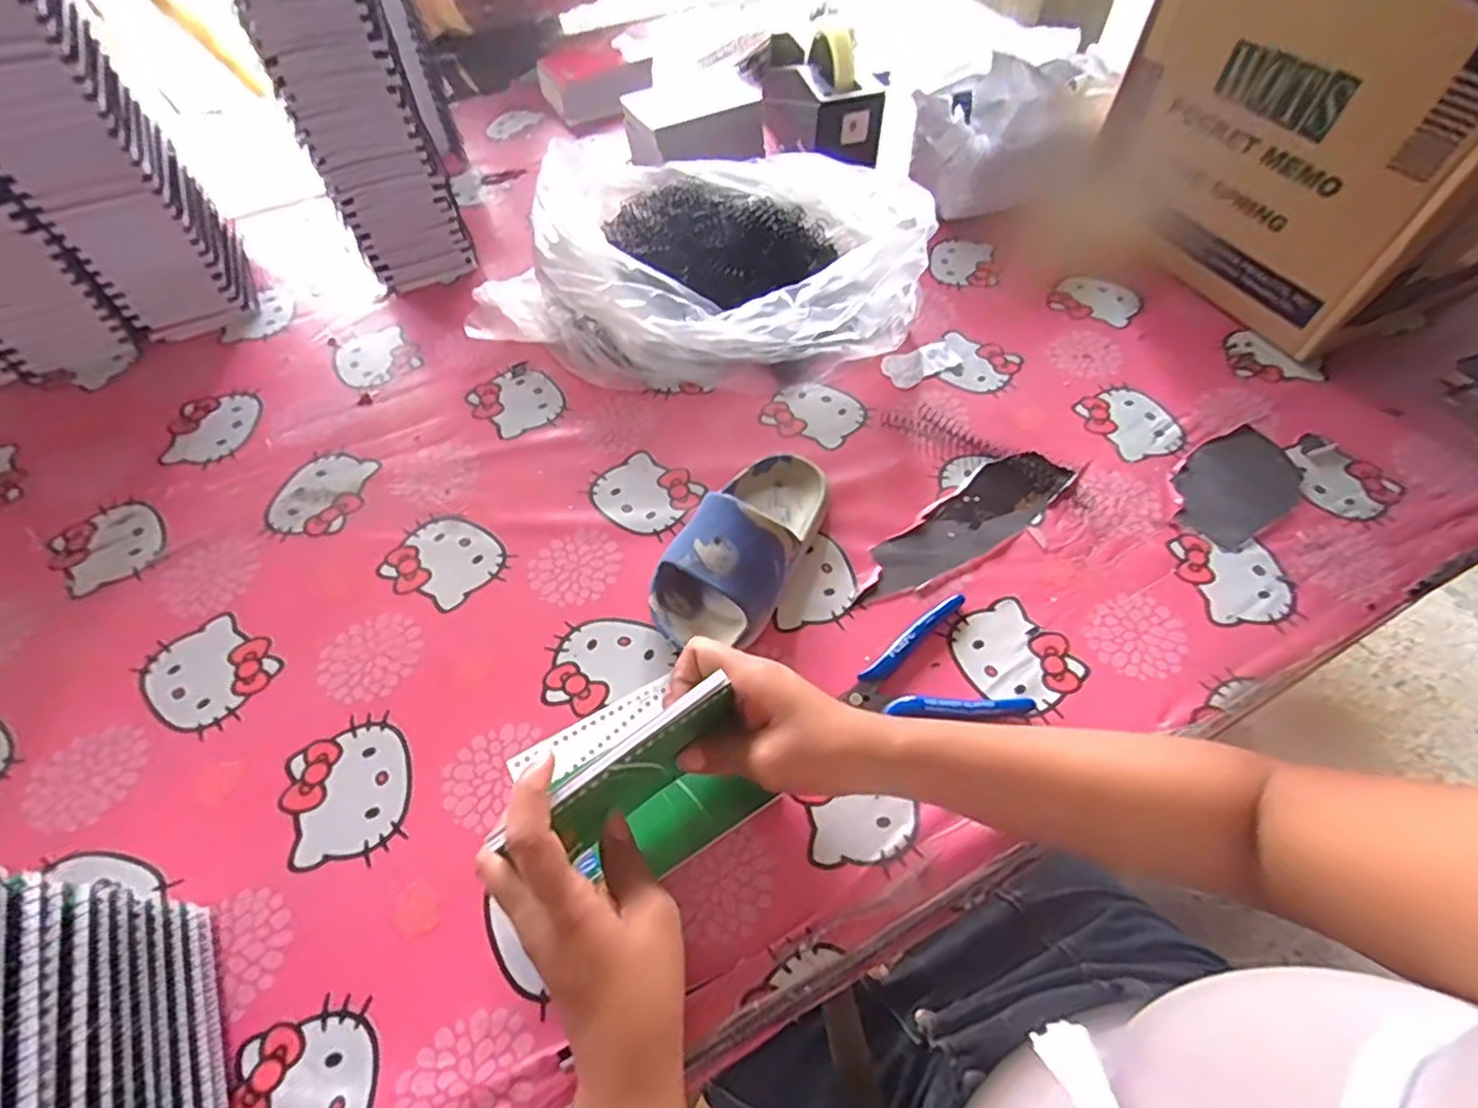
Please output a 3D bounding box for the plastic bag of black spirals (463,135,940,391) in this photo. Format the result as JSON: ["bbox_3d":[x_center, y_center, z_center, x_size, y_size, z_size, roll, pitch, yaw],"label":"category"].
[{"bbox_3d":[-0.023,-0.266,0.605,0.359,0.105,0.280,23,60,16],"label":"plastic bag of black spirals"}]

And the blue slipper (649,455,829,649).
[{"bbox_3d":[0.006,-0.012,0.462,0.079,0.060,0.168,25,61,17],"label":"blue slipper"}]

